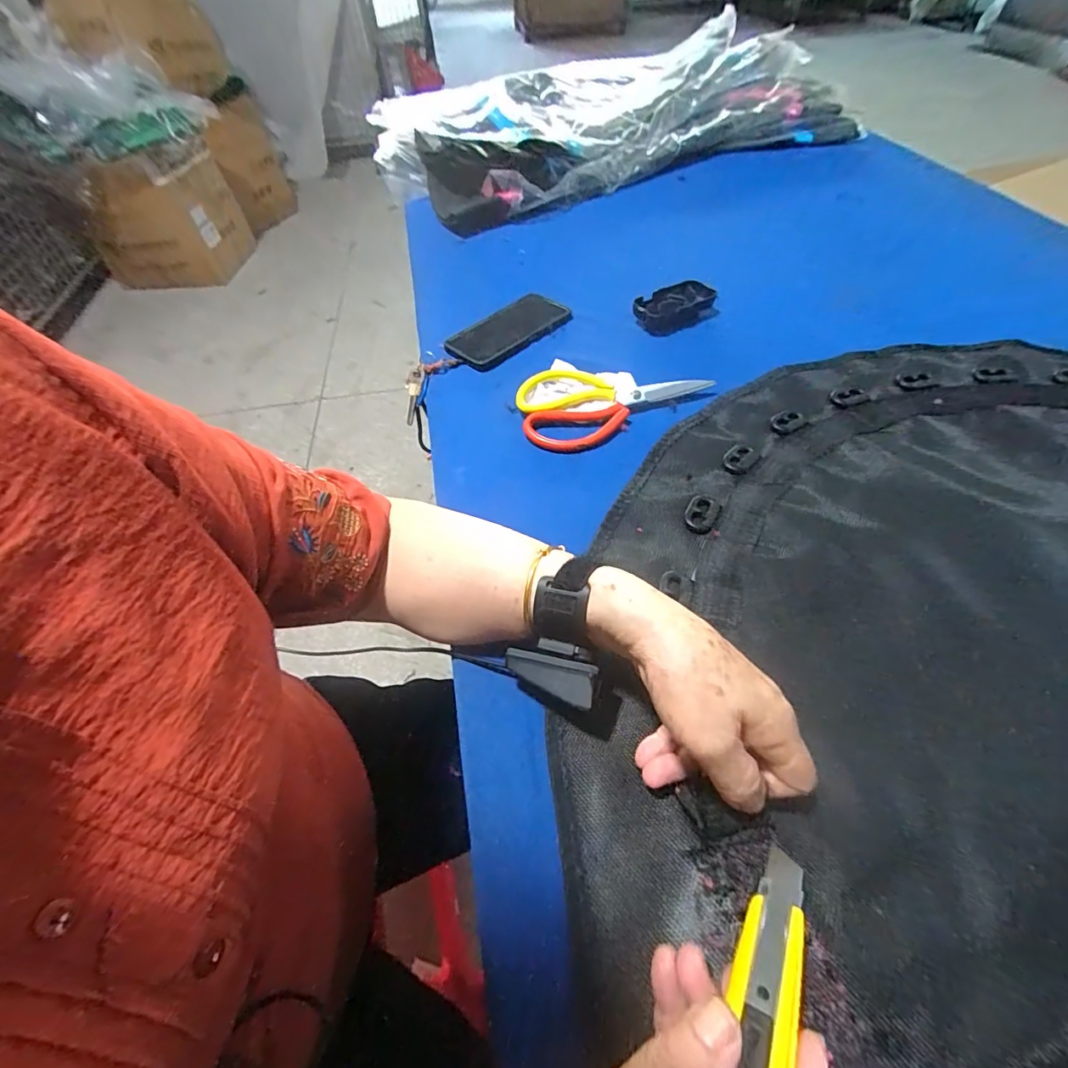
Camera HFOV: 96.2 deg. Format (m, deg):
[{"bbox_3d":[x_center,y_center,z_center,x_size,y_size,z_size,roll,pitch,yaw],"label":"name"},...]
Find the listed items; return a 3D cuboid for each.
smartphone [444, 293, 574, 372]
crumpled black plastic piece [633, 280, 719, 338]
[{"bbox_3d":[-0.033,-0.261,0.612,0.080,0.010,0.162,36,62,26],"label":"smartphone"},{"bbox_3d":[0.183,-0.292,0.620,0.102,0.029,0.055,-26,56,-17],"label":"crumpled black plastic piece"}]

